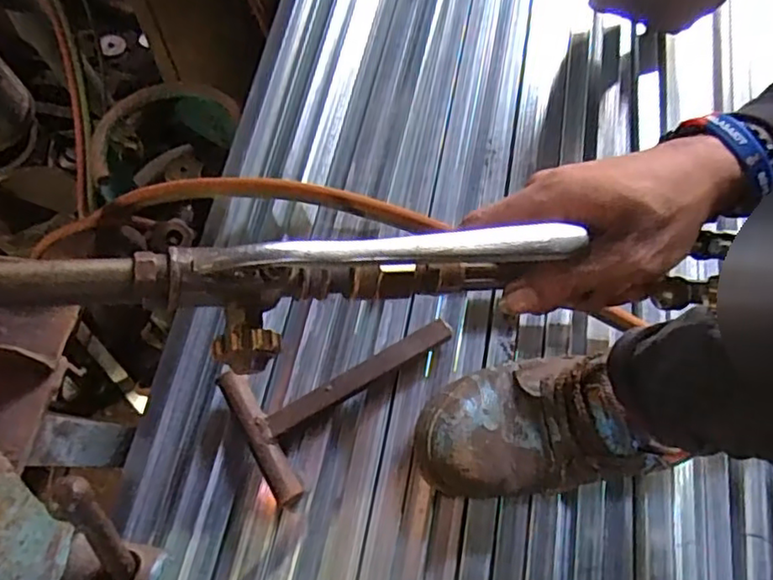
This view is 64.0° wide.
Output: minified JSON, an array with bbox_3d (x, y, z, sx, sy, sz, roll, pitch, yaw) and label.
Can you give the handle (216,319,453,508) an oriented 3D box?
[{"bbox_3d":[-0.034,0.080,0.542,0.198,0.035,0.121,-30,73,-12],"label":"handle"}]

